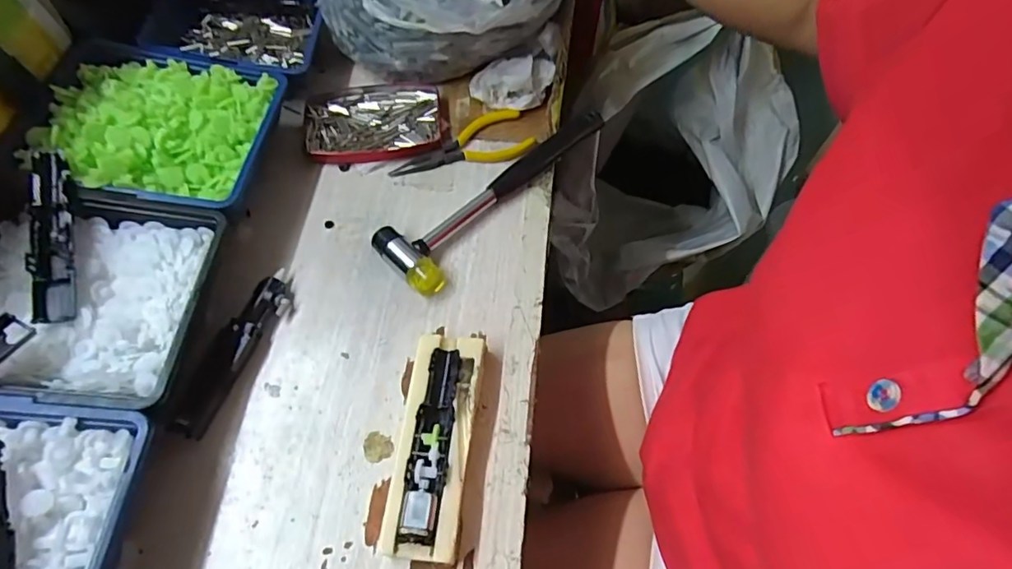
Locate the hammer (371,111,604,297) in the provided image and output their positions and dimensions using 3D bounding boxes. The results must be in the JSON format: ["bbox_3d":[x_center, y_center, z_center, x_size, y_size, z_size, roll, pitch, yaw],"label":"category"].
[{"bbox_3d":[-0.005,-0.087,0.456,0.061,0.023,0.233,38,68,20],"label":"hammer"}]

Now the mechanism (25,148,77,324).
[{"bbox_3d":[-0.306,-0.035,0.364,0.031,0.022,0.121,-11,77,-5],"label":"mechanism"}]

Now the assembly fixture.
[{"bbox_3d":[-0.045,0.099,0.349,0.046,0.031,0.138,5,61,4],"label":"assembly fixture"}]

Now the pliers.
[{"bbox_3d":[-0.041,-0.124,0.482,0.125,0.007,0.050,-16,62,-8],"label":"pliers"}]

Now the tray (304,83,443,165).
[{"bbox_3d":[-0.120,-0.146,0.496,0.120,0.016,0.089,-4,61,-1],"label":"tray"}]

